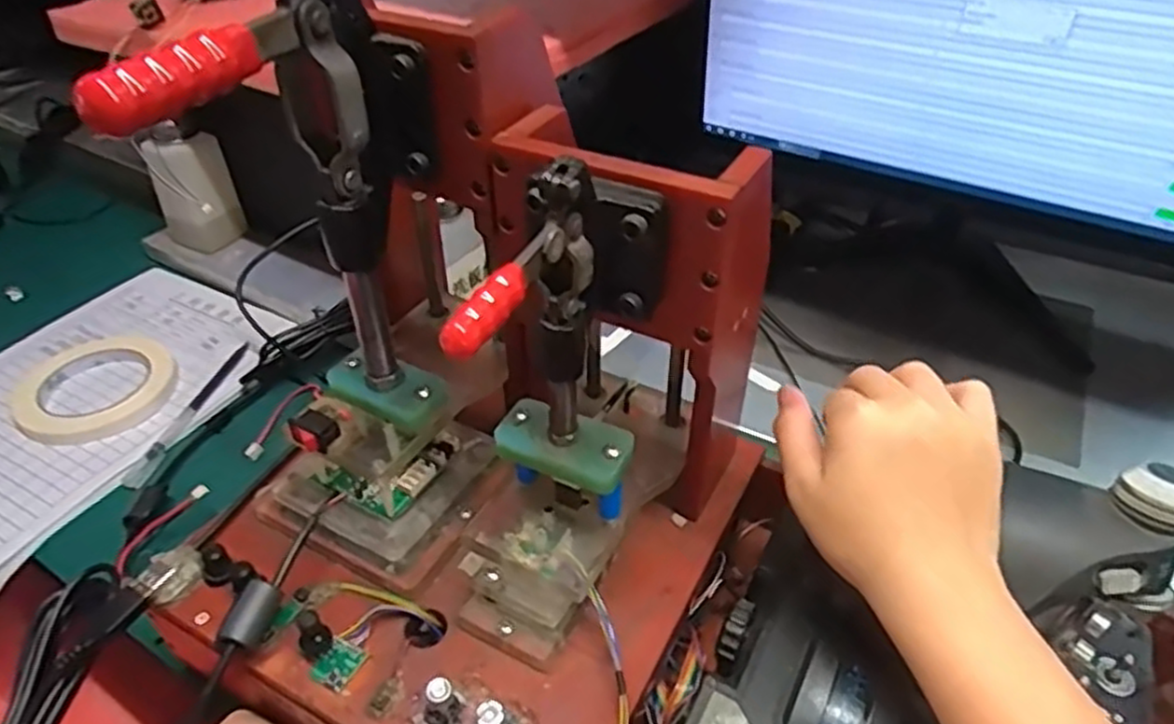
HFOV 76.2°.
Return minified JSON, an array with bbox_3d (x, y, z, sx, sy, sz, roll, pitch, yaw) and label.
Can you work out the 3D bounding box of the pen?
[{"bbox_3d":[-0.312,0.038,0.596,0.014,0.017,0.154,9,42,11],"label":"pen"}]

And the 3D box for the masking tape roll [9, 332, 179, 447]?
[{"bbox_3d":[-0.396,0.017,0.600,0.113,0.015,0.127,-28,48,-29],"label":"masking tape roll"}]

